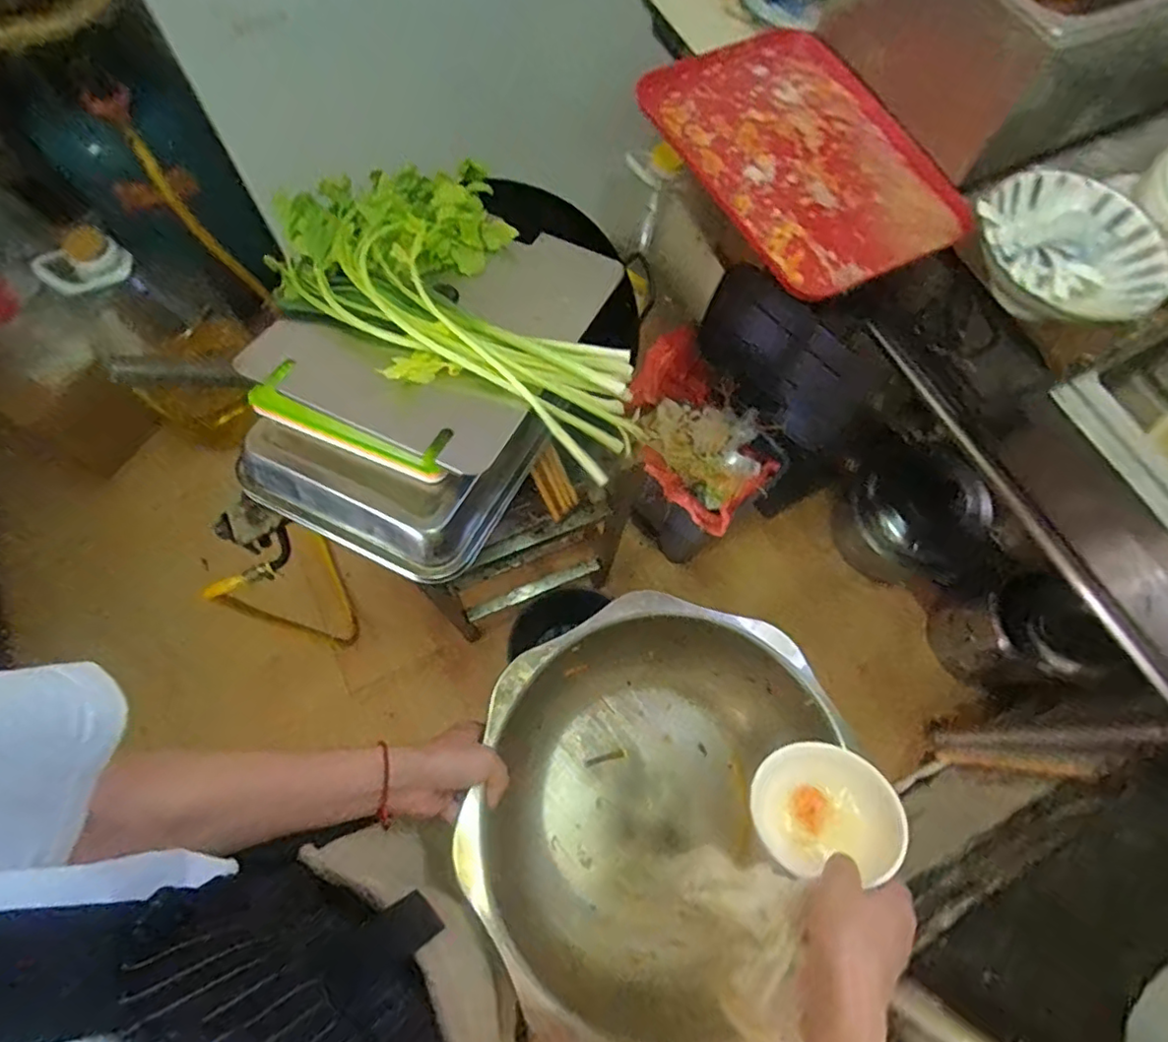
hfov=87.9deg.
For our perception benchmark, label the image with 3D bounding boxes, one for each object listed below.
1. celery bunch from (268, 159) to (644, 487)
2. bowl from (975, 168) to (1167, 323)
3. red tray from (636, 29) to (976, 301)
[{"bbox_3d":[-0.110,-0.238,0.610,0.440,0.079,0.261,32,72,9],"label":"celery bunch"},{"bbox_3d":[0.517,-0.292,0.657,0.195,0.051,0.178,38,73,11],"label":"bowl"},{"bbox_3d":[0.258,-0.437,0.716,0.270,0.023,0.365,-27,73,-12],"label":"red tray"}]

